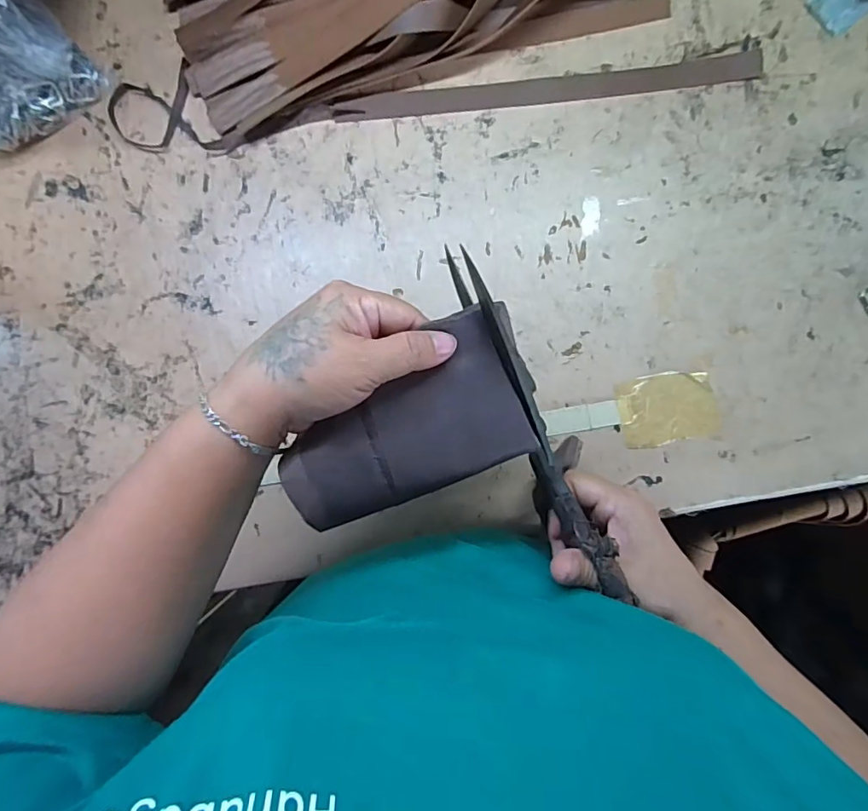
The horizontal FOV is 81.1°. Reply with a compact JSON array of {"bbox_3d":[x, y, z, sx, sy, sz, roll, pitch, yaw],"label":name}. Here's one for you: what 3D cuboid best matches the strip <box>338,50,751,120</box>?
[{"bbox_3d":[0.089,-0.253,0.407,0.332,0.004,0.022,-5,86,2],"label":"strip"}]

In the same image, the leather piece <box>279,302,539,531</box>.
[{"bbox_3d":[-0.015,0.008,0.270,0.135,0.019,0.078,-21,85,2],"label":"leather piece"}]

